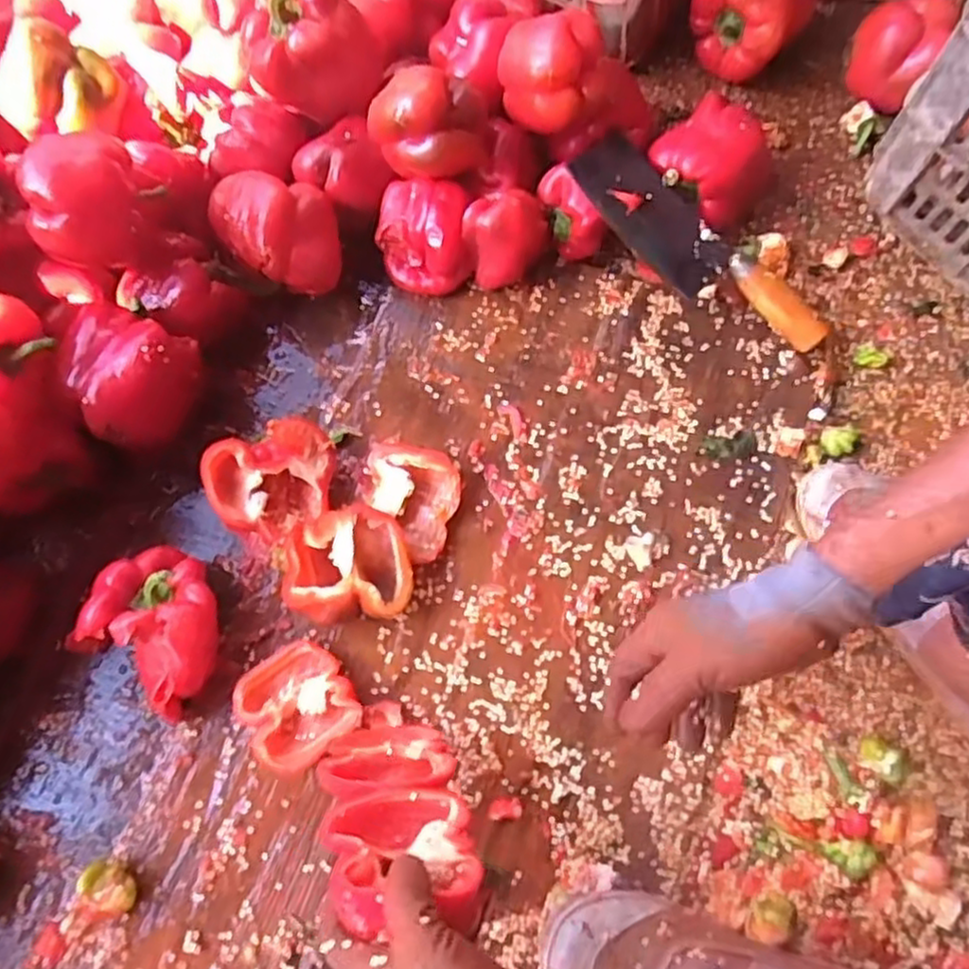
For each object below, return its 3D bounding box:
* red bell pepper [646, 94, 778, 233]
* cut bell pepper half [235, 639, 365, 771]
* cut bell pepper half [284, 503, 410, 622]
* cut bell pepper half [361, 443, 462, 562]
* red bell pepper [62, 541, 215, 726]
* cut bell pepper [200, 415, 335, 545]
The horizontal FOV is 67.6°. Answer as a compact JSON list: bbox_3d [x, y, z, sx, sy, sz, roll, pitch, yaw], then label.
[{"bbox_3d":[0.205,-0.289,0.657,0.099,0.075,0.093,35,76,12],"label":"red bell pepper"},{"bbox_3d":[-0.139,0.164,0.541,0.077,0.030,0.081,-37,74,-10],"label":"cut bell pepper half"},{"bbox_3d":[-0.105,0.062,0.565,0.091,0.041,0.085,-1,71,2],"label":"cut bell pepper half"},{"bbox_3d":[-0.063,0.011,0.589,0.080,0.030,0.081,19,73,8],"label":"cut bell pepper half"},{"bbox_3d":[-0.241,0.106,0.541,0.108,0.069,0.101,36,76,13],"label":"red bell pepper"},{"bbox_3d":[-0.164,-0.004,0.577,0.089,0.061,0.102,36,76,13],"label":"cut bell pepper"}]

